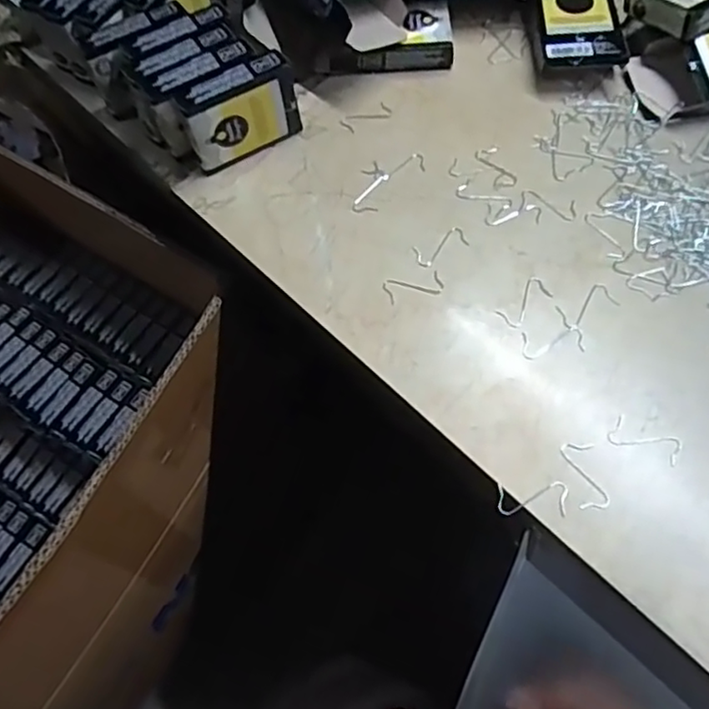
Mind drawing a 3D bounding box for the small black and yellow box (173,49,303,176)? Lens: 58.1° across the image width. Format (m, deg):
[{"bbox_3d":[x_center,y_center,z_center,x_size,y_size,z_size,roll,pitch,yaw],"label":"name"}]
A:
[{"bbox_3d":[-0.071,-0.153,0.411,0.073,0.058,0.019,-34,66,-11],"label":"small black and yellow box"}]

